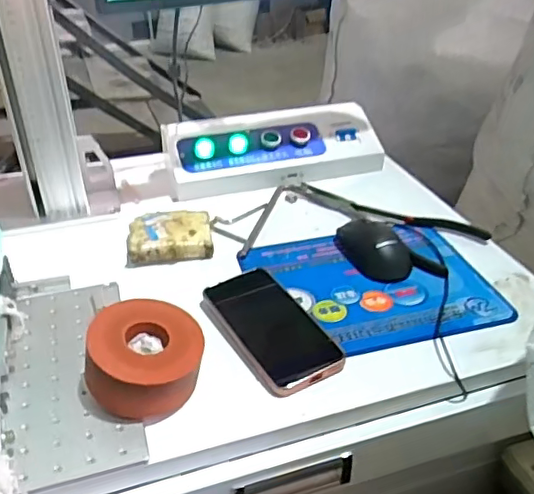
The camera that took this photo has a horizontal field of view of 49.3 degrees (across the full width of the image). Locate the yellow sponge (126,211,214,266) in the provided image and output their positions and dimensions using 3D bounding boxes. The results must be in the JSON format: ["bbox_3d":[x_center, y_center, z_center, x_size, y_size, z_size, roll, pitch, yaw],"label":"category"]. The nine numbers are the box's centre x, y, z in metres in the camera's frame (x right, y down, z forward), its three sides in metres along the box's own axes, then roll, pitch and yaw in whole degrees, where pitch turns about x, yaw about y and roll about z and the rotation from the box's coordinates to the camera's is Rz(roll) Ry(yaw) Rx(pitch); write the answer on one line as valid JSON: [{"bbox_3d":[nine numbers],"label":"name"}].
[{"bbox_3d":[-0.118,-0.013,0.714,0.098,0.029,0.078,-6,34,-7],"label":"yellow sponge"}]

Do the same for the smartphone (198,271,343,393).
[{"bbox_3d":[0.003,0.079,0.581,0.080,0.016,0.162,-19,38,-25],"label":"smartphone"}]

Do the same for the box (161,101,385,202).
[{"bbox_3d":[0.009,-0.149,0.879,0.321,0.076,0.114,-10,35,-13],"label":"box"}]

